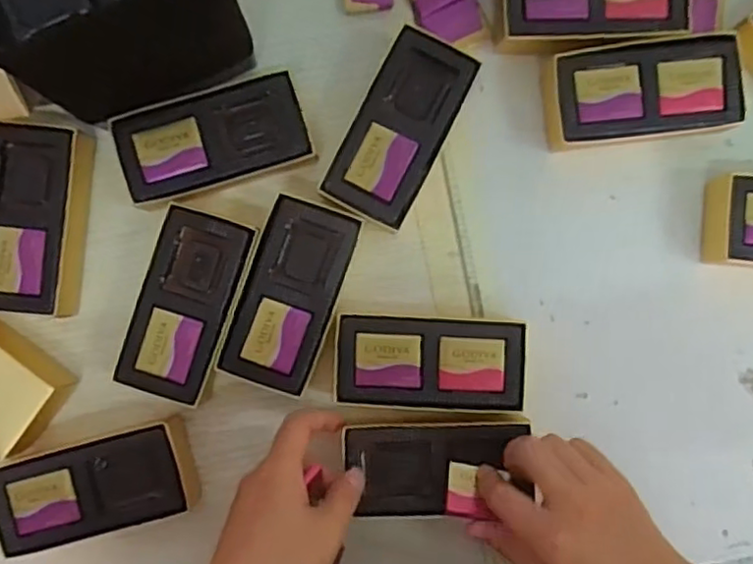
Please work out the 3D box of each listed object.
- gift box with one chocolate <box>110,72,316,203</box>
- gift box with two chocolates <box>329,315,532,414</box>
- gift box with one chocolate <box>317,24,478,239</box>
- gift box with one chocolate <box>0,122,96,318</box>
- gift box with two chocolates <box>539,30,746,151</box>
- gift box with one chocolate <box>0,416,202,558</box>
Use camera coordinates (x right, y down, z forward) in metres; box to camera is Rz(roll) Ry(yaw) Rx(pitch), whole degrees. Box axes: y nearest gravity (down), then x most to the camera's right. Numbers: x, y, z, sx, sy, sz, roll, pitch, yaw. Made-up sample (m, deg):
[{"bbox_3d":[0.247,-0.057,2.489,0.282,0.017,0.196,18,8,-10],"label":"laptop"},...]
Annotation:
[{"bbox_3d":[-0.099,-0.087,0.404,0.111,0.033,0.053,-16,91,-1],"label":"gift box with one chocolate"},{"bbox_3d":[0.032,0.049,0.406,0.112,0.032,0.055,3,90,-1],"label":"gift box with two chocolates"},{"bbox_3d":[0.015,-0.092,0.405,0.056,0.035,0.112,28,90,-1],"label":"gift box with one chocolate"},{"bbox_3d":[-0.211,-0.038,0.401,0.057,0.029,0.113,5,90,-1],"label":"gift box with one chocolate"},{"bbox_3d":[0.164,-0.117,0.408,0.112,0.034,0.059,-8,90,-1],"label":"gift box with two chocolates"},{"bbox_3d":[-0.171,0.124,0.402,0.110,0.034,0.059,-18,91,-1],"label":"gift box with one chocolate"}]

